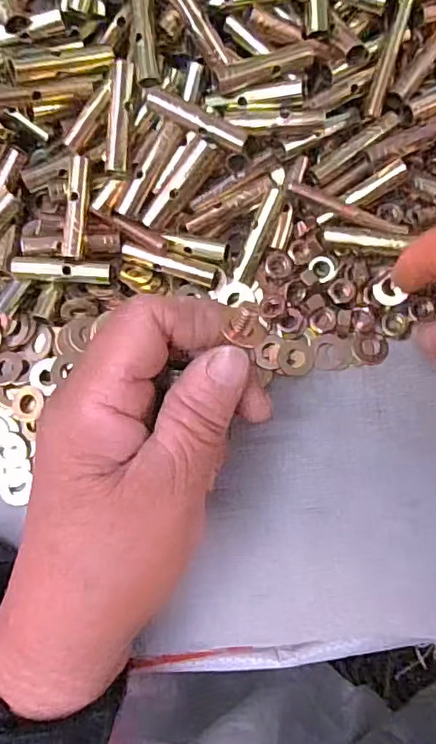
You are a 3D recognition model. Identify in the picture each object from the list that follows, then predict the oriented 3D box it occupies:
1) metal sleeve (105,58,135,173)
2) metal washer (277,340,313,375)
[{"bbox_3d":[-0.041,-0.106,0.230,0.008,0.007,0.043,7,98,6],"label":"metal sleeve"},{"bbox_3d":[0.035,-0.007,0.251,0.016,0.004,0.016,-4,79,4],"label":"metal washer"}]

